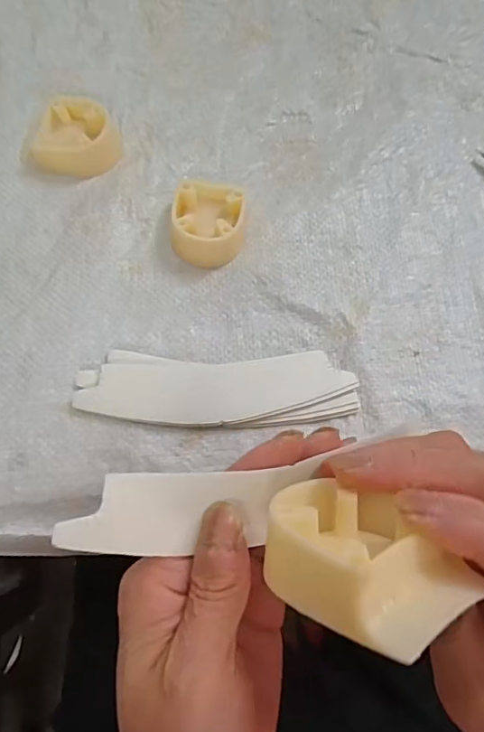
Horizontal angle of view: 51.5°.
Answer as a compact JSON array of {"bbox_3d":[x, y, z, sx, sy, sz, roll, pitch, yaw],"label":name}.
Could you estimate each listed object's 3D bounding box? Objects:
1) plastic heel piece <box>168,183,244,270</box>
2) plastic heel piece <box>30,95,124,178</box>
[{"bbox_3d":[-0.021,-0.091,0.319,0.045,0.022,0.051,2,71,-2],"label":"plastic heel piece"},{"bbox_3d":[-0.112,-0.152,0.339,0.052,0.025,0.052,1,71,-2],"label":"plastic heel piece"}]

